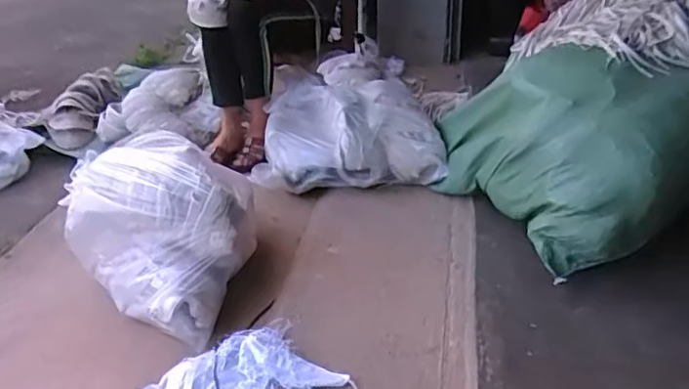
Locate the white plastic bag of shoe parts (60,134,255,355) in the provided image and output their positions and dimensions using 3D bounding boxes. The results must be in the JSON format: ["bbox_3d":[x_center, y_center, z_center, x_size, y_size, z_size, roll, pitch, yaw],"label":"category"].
[{"bbox_3d":[-0.422,0.073,1.330,0.472,0.286,0.341,14,35,25],"label":"white plastic bag of shoe parts"}]

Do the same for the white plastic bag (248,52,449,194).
[{"bbox_3d":[0.022,-0.202,1.734,0.538,0.263,0.399,3,32,8],"label":"white plastic bag"}]

